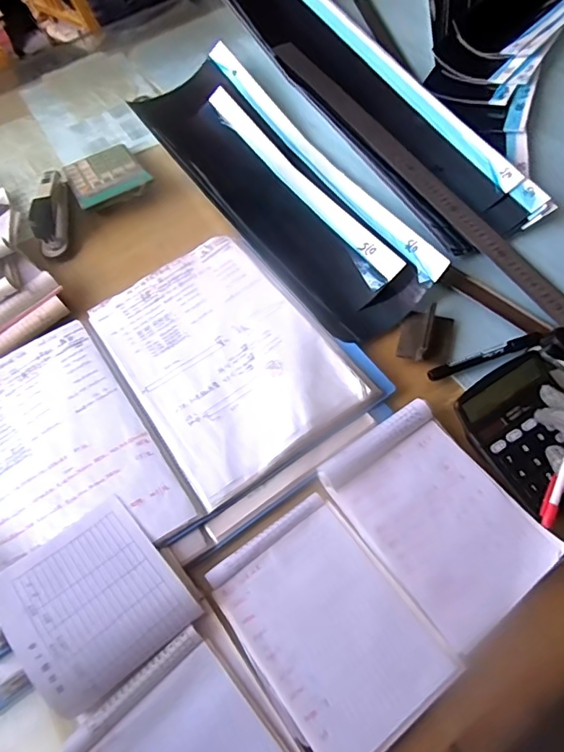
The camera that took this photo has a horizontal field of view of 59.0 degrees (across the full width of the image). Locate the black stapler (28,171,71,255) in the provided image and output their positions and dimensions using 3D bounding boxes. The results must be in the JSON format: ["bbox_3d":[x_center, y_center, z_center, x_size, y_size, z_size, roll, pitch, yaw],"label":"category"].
[{"bbox_3d":[-0.327,-0.236,0.714,0.034,0.052,0.139,-8,60,-2],"label":"black stapler"}]

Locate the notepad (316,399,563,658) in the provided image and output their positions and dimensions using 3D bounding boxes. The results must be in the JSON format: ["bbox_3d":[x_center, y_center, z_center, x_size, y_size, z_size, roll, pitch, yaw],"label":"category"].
[{"bbox_3d":[0.151,0.134,0.489,0.141,0.023,0.199,-34,64,-16],"label":"notepad"}]

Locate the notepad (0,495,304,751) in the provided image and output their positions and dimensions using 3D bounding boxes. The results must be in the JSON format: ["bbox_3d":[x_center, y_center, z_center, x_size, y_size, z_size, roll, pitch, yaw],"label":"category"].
[{"bbox_3d":[-0.105,0.265,0.414,0.144,0.028,0.337,-34,69,-20],"label":"notepad"}]

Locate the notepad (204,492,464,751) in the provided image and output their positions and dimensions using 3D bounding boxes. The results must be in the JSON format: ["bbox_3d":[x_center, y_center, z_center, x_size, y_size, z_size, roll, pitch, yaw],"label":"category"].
[{"bbox_3d":[0.041,0.223,0.451,0.144,0.007,0.199,-35,65,-16],"label":"notepad"}]

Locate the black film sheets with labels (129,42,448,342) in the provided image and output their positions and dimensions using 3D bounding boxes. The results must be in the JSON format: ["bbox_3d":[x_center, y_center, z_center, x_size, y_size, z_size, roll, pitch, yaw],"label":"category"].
[{"bbox_3d":[-0.020,-0.290,0.725,0.199,0.045,0.592,-30,64,-10],"label":"black film sheets with labels"}]

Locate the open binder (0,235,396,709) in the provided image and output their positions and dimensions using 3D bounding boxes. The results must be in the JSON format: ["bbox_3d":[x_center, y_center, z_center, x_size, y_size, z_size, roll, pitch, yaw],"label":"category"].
[{"bbox_3d":[-0.164,0.055,0.563,0.476,0.058,0.335,-33,64,-15],"label":"open binder"}]

